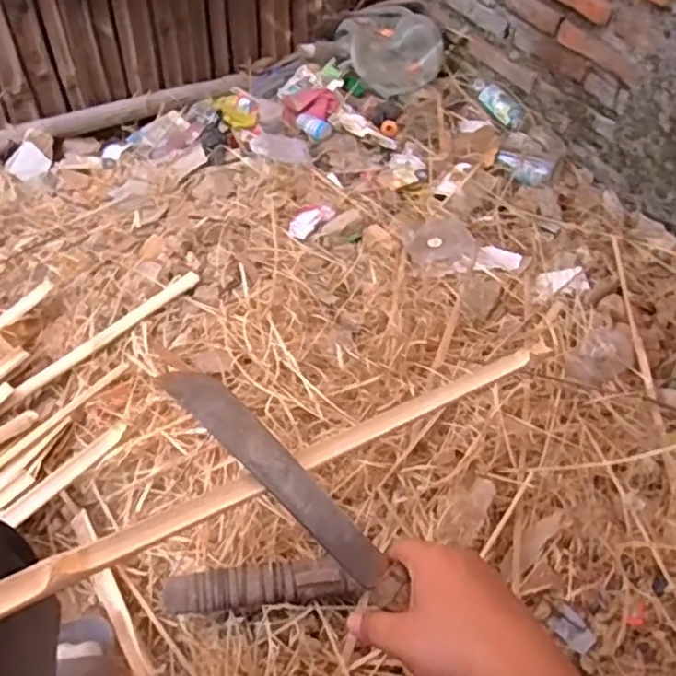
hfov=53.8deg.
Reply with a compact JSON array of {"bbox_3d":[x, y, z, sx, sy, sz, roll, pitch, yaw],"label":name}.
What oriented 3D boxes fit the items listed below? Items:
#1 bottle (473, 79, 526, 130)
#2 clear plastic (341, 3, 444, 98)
[{"bbox_3d":[0.347,-0.518,1.458,0.051,0.047,0.188,-16,52,-19],"label":"bottle"},{"bbox_3d":[0.121,-0.666,1.533,0.238,0.097,0.227,8,48,2],"label":"clear plastic"}]

